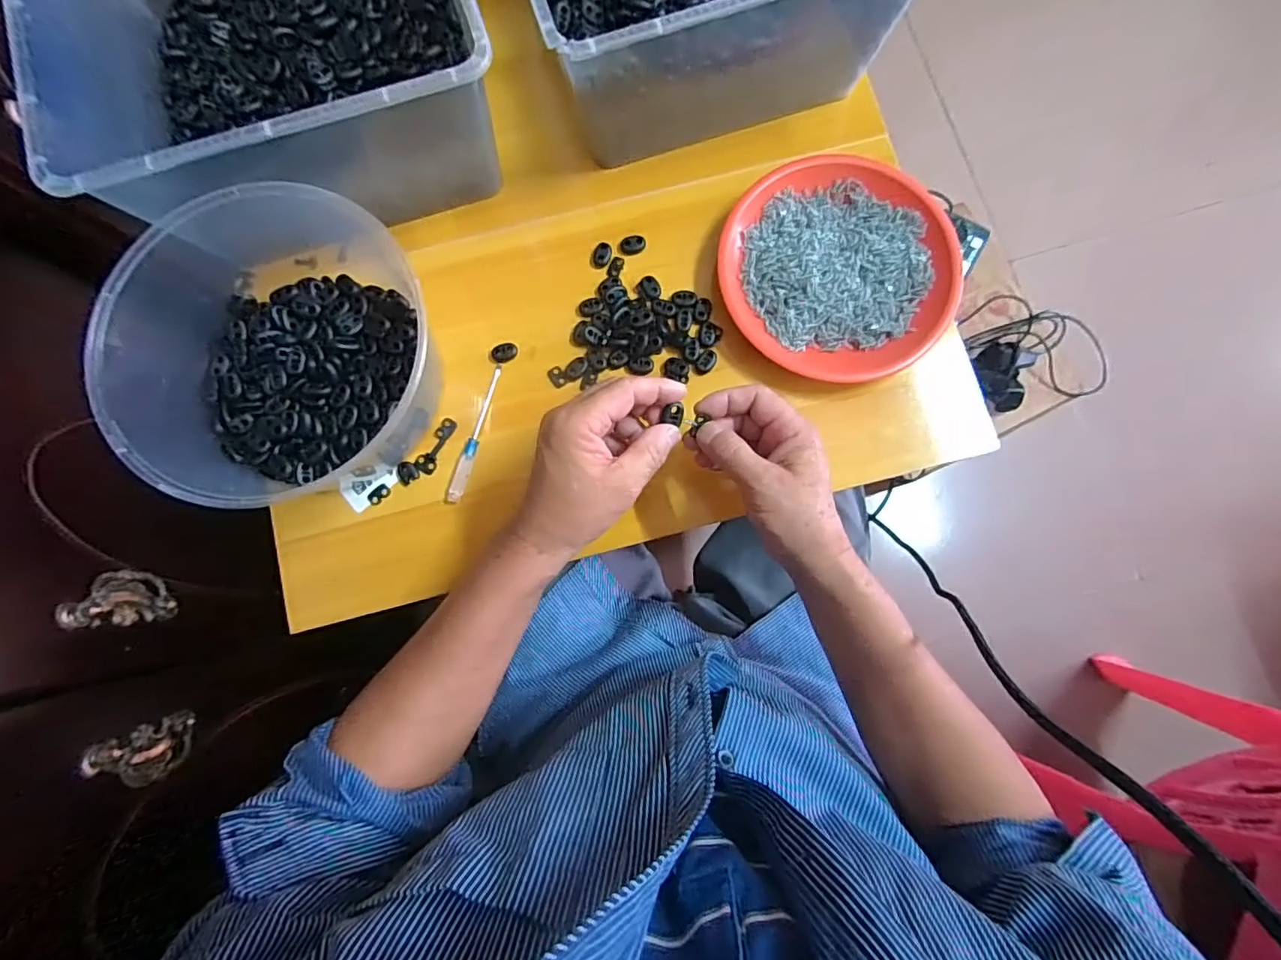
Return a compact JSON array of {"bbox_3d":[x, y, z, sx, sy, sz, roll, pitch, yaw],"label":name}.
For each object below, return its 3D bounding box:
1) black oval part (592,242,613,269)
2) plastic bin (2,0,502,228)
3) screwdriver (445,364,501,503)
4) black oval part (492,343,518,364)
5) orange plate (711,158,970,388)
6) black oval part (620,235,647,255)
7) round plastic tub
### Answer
[{"bbox_3d":[-0.034,-0.195,0.480,0.016,0.004,0.022,18,82,3],"label":"black oval part"},{"bbox_3d":[-0.279,-0.353,0.433,0.290,0.132,0.304,-17,82,-2],"label":"plastic bin"},{"bbox_3d":[-0.137,-0.039,0.458,0.014,0.007,0.120,15,82,3],"label":"screwdriver"},{"bbox_3d":[-0.115,-0.108,0.468,0.022,0.008,0.014,-29,82,-3],"label":"black oval part"},{"bbox_3d":[0.162,-0.175,0.458,0.178,0.025,0.189,0,82,1],"label":"orange plate"},{"bbox_3d":[-0.006,-0.205,0.480,0.021,0.004,0.018,-2,82,0],"label":"black oval part"},{"bbox_3d":[-0.275,-0.106,0.424,0.218,0.100,0.229,0,82,1],"label":"round plastic tub"}]

